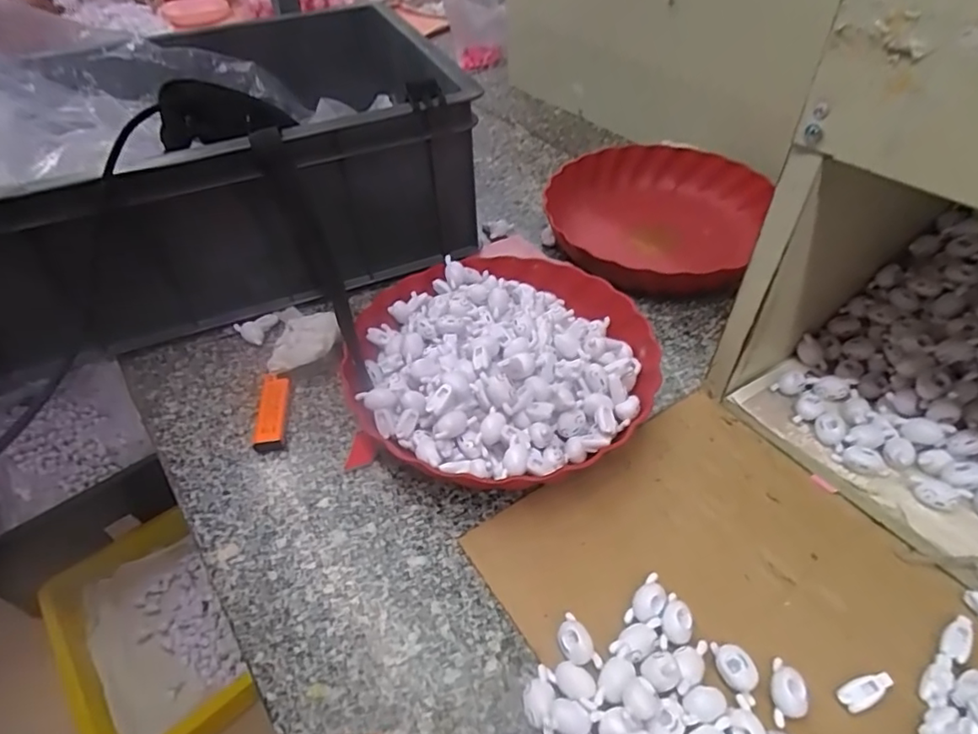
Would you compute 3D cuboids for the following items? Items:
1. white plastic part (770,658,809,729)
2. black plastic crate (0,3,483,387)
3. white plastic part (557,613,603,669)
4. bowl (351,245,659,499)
[{"bbox_3d":[0.161,0.176,0.314,0.016,0.017,0.032,3,46,6],"label":"white plastic part"},{"bbox_3d":[-0.302,-0.210,0.612,0.481,0.173,0.340,-18,47,-14],"label":"black plastic crate"},{"bbox_3d":[0.050,0.162,0.337,0.018,0.018,0.032,-19,47,-15],"label":"white plastic part"},{"bbox_3d":[0.008,-0.006,0.469,0.231,0.070,0.231,-2,45,2],"label":"bowl"}]

